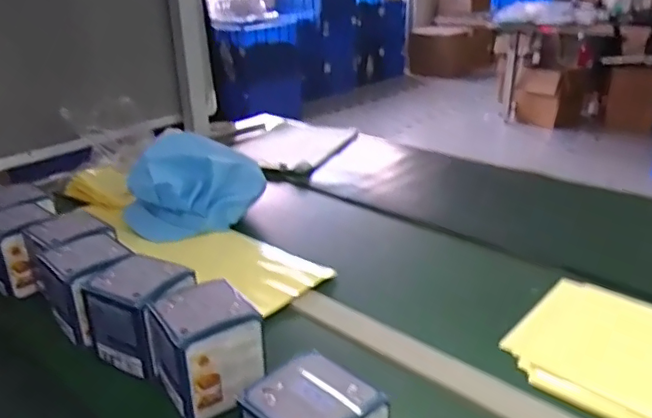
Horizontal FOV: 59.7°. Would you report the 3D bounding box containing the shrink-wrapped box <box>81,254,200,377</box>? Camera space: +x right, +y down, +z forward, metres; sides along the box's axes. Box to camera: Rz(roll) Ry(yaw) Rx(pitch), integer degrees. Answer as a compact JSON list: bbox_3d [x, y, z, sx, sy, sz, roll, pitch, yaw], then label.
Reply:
[{"bbox_3d":[-0.185,0.110,0.587,0.095,0.088,0.080,7,23,31],"label":"shrink-wrapped box"}]

